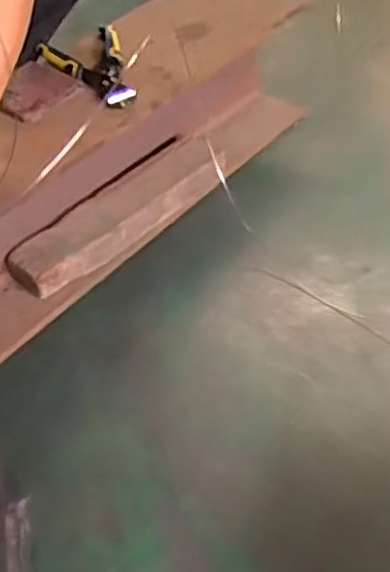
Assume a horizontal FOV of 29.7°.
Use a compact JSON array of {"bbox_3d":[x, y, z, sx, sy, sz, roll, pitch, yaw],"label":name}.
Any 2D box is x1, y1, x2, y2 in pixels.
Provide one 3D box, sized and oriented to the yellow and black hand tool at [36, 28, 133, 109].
[{"bbox_3d":[-0.134,-0.284,0.974,0.110,0.021,0.194,-19,47,-12],"label":"yellow and black hand tool"}]

